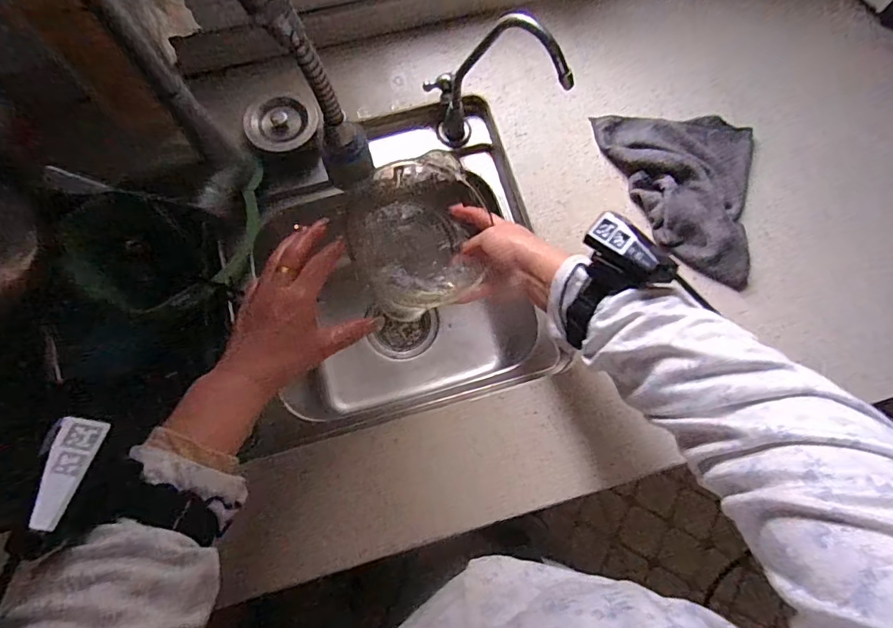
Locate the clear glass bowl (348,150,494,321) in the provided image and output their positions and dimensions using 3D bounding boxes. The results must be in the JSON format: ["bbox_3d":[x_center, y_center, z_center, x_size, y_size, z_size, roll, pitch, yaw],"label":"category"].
[{"bbox_3d":[-0.027,-0.075,0.506,0.141,0.068,0.152,1,72,-2],"label":"clear glass bowl"}]

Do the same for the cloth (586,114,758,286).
[{"bbox_3d":[0.257,-0.141,0.534,0.171,0.030,0.195,7,72,0],"label":"cloth"}]

